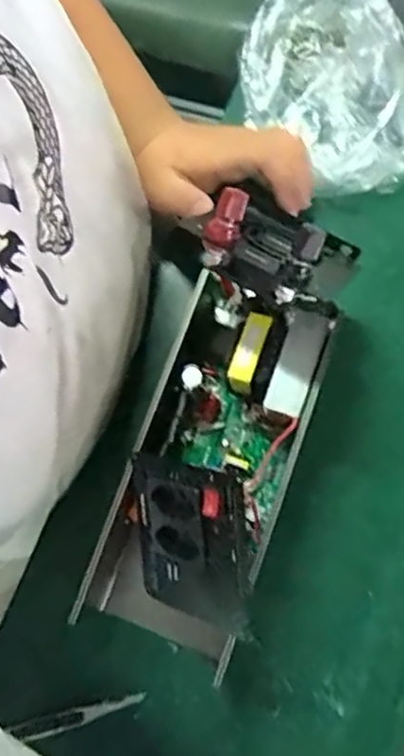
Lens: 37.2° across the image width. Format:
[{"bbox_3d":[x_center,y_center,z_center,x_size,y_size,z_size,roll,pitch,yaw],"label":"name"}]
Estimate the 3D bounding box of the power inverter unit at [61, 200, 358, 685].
[{"bbox_3d":[0.010,0.037,0.376,0.097,0.135,0.268,19,79,5],"label":"power inverter unit"}]

